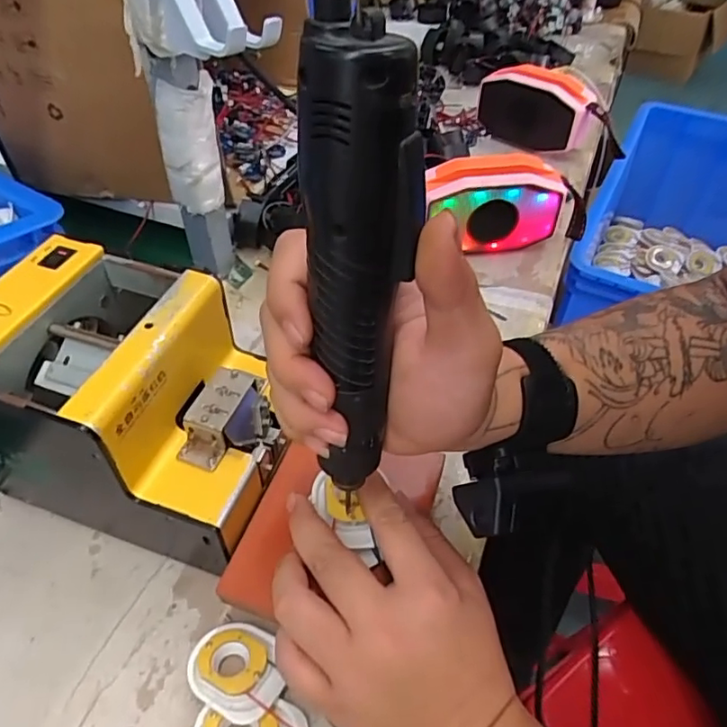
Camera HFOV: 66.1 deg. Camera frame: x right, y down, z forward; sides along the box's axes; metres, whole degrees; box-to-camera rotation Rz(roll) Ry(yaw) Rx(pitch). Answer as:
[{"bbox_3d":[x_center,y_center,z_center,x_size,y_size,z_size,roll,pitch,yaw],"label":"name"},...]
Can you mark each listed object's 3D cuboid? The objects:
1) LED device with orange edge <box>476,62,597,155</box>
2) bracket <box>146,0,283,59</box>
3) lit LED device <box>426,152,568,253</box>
[{"bbox_3d":[0.223,-0.337,0.740,0.141,0.078,0.060,22,50,18],"label":"LED device with orange edge"},{"bbox_3d":[-0.104,-0.247,0.389,0.080,0.057,0.060,23,50,19],"label":"bracket"},{"bbox_3d":[0.131,-0.167,0.584,0.140,0.082,0.050,-3,47,-5],"label":"lit LED device"}]

